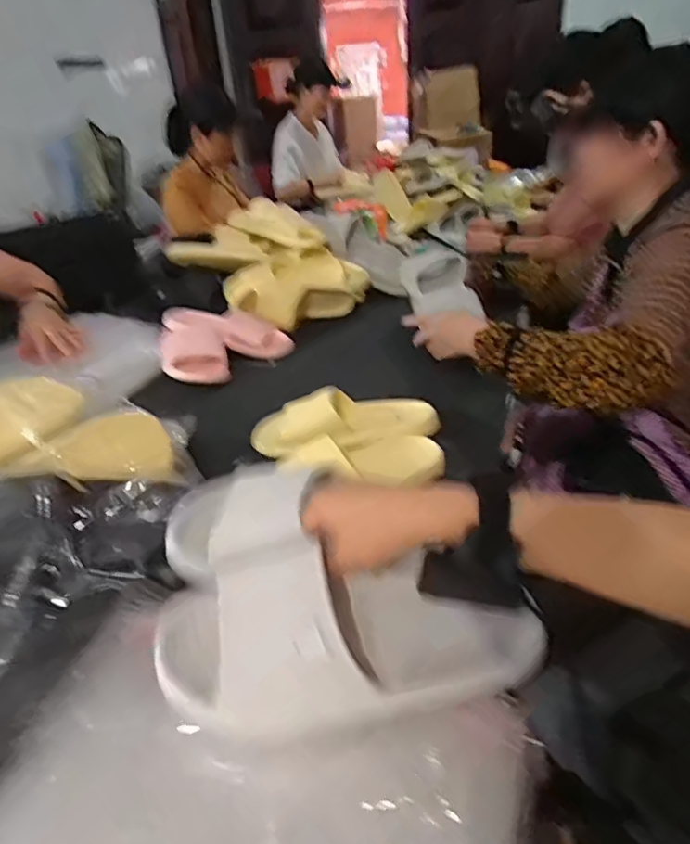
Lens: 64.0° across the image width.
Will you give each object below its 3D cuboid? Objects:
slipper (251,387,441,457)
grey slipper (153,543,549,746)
[{"bbox_3d":[-0.002,-0.009,0.778,0.254,0.058,0.096,-7,33,-3],"label":"slipper"},{"bbox_3d":[0.005,0.140,0.374,0.258,0.078,0.098,2,32,-7],"label":"grey slipper"}]

